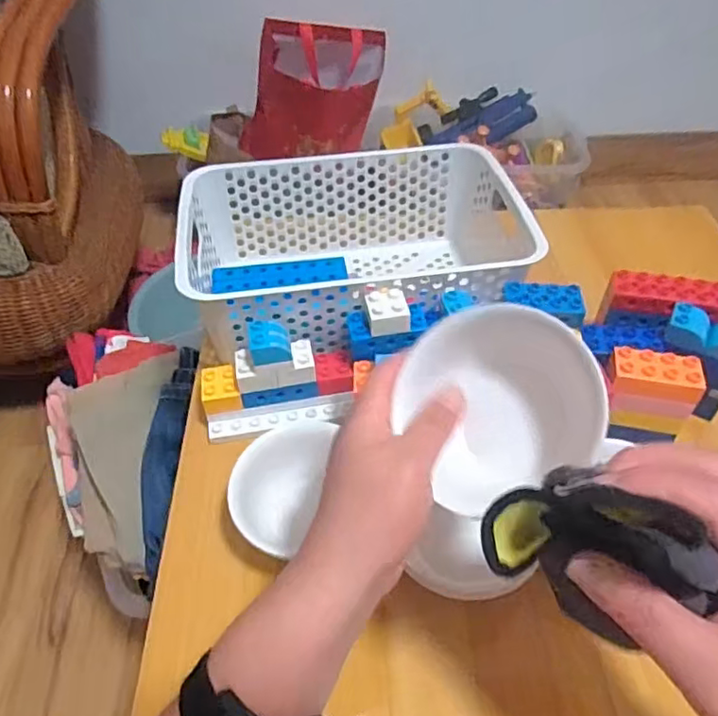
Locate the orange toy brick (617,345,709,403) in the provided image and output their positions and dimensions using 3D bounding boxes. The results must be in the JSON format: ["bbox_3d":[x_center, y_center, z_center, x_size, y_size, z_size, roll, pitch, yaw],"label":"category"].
[{"bbox_3d":[0.227,0.013,0.463,0.061,0.019,0.035,6,48,6],"label":"orange toy brick"}]

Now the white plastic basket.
[{"bbox_3d":[-0.007,-0.097,0.586,0.299,0.116,0.205,-8,48,-7],"label":"white plastic basket"}]

